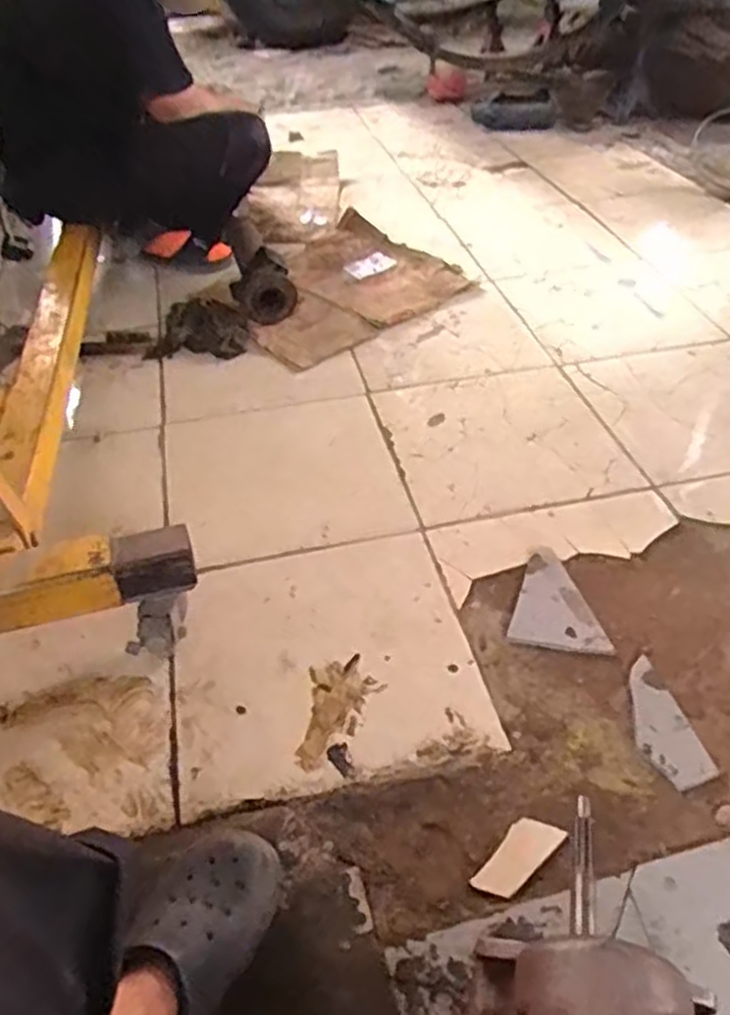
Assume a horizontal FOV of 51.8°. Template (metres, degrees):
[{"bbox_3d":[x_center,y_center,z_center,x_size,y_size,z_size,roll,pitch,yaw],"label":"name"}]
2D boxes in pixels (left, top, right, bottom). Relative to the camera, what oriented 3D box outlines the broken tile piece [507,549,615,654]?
[{"bbox_3d":[0.276,0.128,1.074,0.130,0.010,0.181,5,43,8],"label":"broken tile piece"}]

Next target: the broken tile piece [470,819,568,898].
[{"bbox_3d":[0.165,0.378,0.809,0.049,0.015,0.102,32,52,32],"label":"broken tile piece"}]

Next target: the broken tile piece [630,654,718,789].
[{"bbox_3d":[0.359,0.262,0.925,0.075,0.005,0.168,-11,43,-9],"label":"broken tile piece"}]

